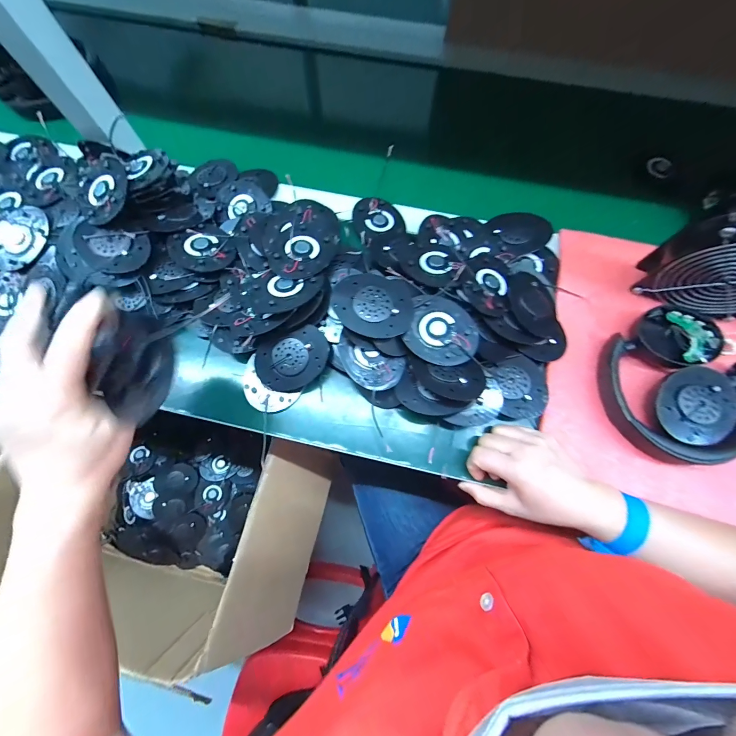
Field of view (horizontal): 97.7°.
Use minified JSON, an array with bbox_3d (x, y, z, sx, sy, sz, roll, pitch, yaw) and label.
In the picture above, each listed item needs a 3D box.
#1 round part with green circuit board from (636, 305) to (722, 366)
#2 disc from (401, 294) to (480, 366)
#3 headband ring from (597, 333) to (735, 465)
[{"bbox_3d":[0.347,-0.036,0.367,0.086,0.021,0.071,-11,74,-4],"label":"round part with green circuit board"},{"bbox_3d":[0.078,-0.040,0.339,0.072,0.014,0.073,0,74,0],"label":"disc"},{"bbox_3d":[0.326,0.036,0.345,0.161,0.028,0.122,15,74,4],"label":"headband ring"}]

